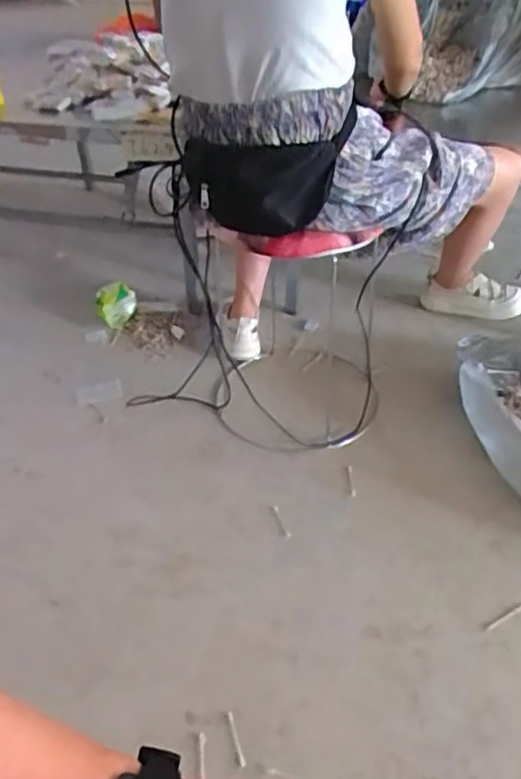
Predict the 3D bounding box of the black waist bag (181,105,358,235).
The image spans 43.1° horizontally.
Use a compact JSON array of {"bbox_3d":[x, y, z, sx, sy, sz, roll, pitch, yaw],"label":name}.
[{"bbox_3d":[0.005,-0.329,1.047,0.270,0.145,0.090,4,38,9],"label":"black waist bag"}]

